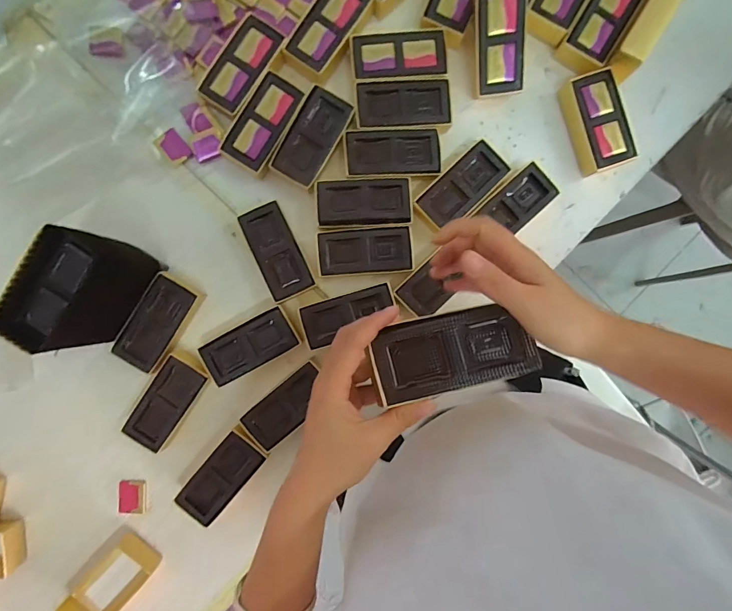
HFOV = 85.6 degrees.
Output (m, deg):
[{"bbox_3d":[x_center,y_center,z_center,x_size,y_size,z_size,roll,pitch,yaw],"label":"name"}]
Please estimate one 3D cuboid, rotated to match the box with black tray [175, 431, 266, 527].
[{"bbox_3d":[-0.176,0.209,0.490,0.053,0.032,0.110,40,91,-3],"label":"box with black tray"}]

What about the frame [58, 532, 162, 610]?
[{"bbox_3d":[-0.319,0.351,0.495,0.057,0.033,0.119,42,90,-1],"label":"frame"}]

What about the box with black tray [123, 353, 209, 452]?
[{"bbox_3d":[-0.243,0.116,0.490,0.055,0.033,0.115,33,91,-3],"label":"box with black tray"}]

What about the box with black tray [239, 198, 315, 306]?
[{"bbox_3d":[-0.107,-0.064,0.482,0.053,0.030,0.111,-25,93,-1],"label":"box with black tray"}]

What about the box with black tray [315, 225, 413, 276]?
[{"bbox_3d":[-0.001,-0.066,0.489,0.114,0.028,0.054,-4,92,-1],"label":"box with black tray"}]

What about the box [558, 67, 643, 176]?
[{"bbox_3d":[0.289,-0.227,0.492,0.064,0.033,0.114,-18,93,-1],"label":"box"}]

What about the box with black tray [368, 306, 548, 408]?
[{"bbox_3d":[0.059,0.033,0.276,0.110,0.016,0.054,-12,93,3],"label":"box with black tray"}]

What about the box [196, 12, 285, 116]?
[{"bbox_3d":[-0.149,-0.287,0.477,0.056,0.024,0.113,34,91,-3],"label":"box"}]

